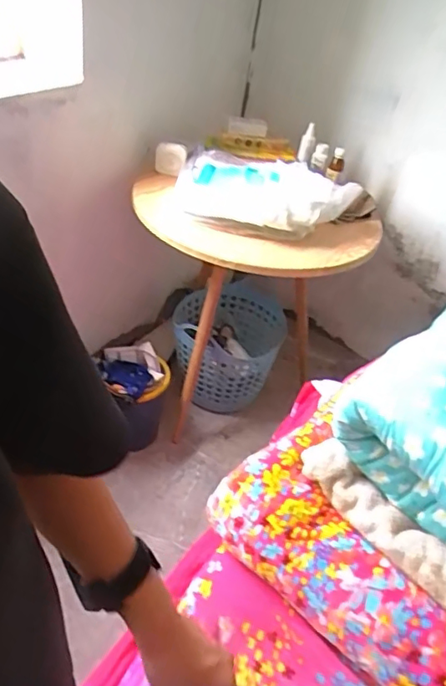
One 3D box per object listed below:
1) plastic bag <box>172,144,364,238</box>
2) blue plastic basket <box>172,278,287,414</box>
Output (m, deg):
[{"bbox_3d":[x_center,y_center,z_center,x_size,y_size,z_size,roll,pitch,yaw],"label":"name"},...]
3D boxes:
[{"bbox_3d":[0.100,-0.374,1.338,0.439,0.115,0.262,20,41,11],"label":"plastic bag"},{"bbox_3d":[0.008,0.005,1.814,0.366,0.300,0.345,14,40,3],"label":"blue plastic basket"}]

